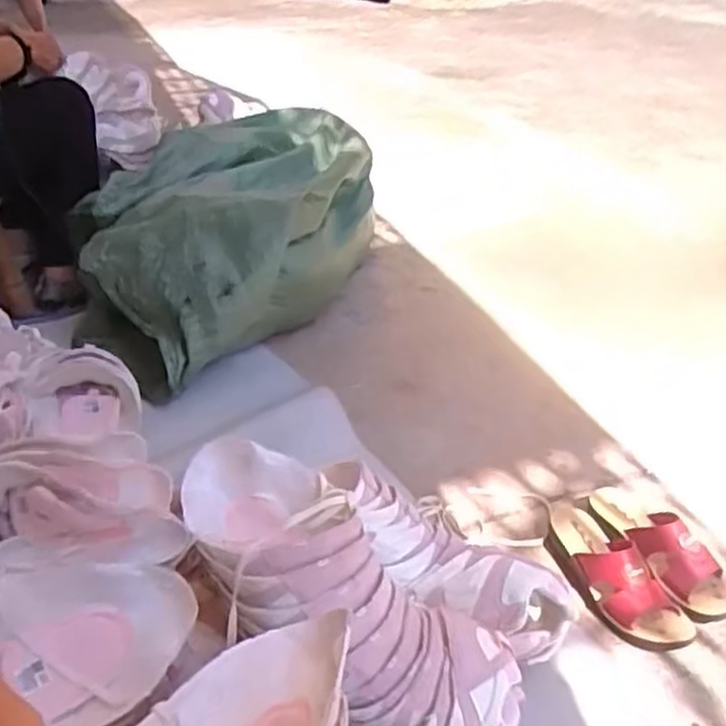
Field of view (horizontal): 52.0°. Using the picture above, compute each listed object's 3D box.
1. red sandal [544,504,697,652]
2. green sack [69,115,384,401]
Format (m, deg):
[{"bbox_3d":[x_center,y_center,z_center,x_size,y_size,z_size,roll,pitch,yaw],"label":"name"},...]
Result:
[{"bbox_3d":[0.316,0.262,0.958,0.090,0.079,0.235,-17,38,-22],"label":"red sandal"},{"bbox_3d":[-0.228,-0.252,1.495,0.650,0.314,0.509,-22,40,-28],"label":"green sack"}]

